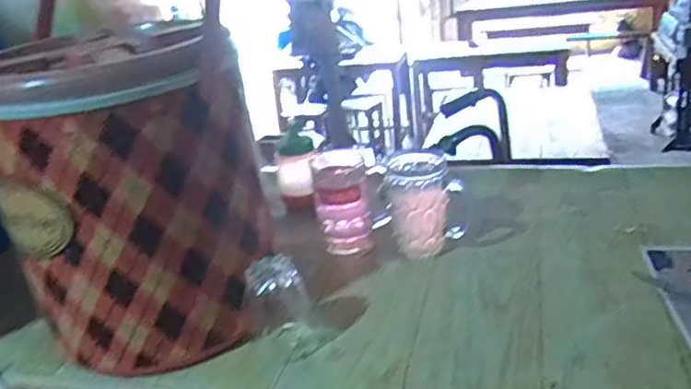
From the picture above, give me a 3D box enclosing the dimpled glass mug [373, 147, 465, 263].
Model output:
[{"bbox_3d":[0.089,0.018,0.804,0.086,0.125,0.091,-11,26,-8],"label":"dimpled glass mug"}]

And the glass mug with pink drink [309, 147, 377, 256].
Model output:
[{"bbox_3d":[0.002,0.003,0.819,0.083,0.127,0.076,-8,25,-2],"label":"glass mug with pink drink"}]

